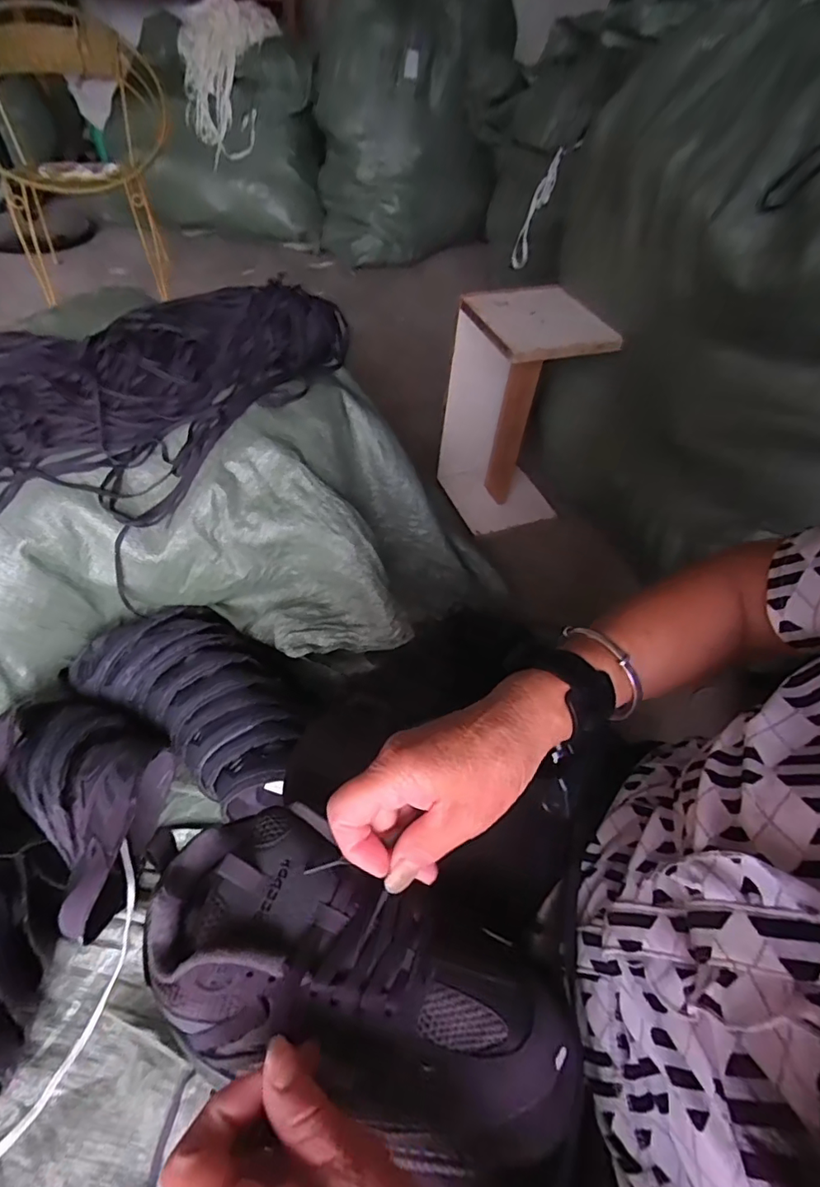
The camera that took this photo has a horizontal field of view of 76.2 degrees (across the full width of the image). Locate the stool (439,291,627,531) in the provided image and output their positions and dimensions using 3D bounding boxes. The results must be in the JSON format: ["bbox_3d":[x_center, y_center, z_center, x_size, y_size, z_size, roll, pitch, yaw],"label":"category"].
[{"bbox_3d":[0.204,-0.338,1.085,0.237,0.479,0.212,-12,54,-15],"label":"stool"}]

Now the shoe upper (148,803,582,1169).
[{"bbox_3d":[-0.029,0.206,0.282,0.240,0.060,0.110,23,54,8],"label":"shoe upper"}]

